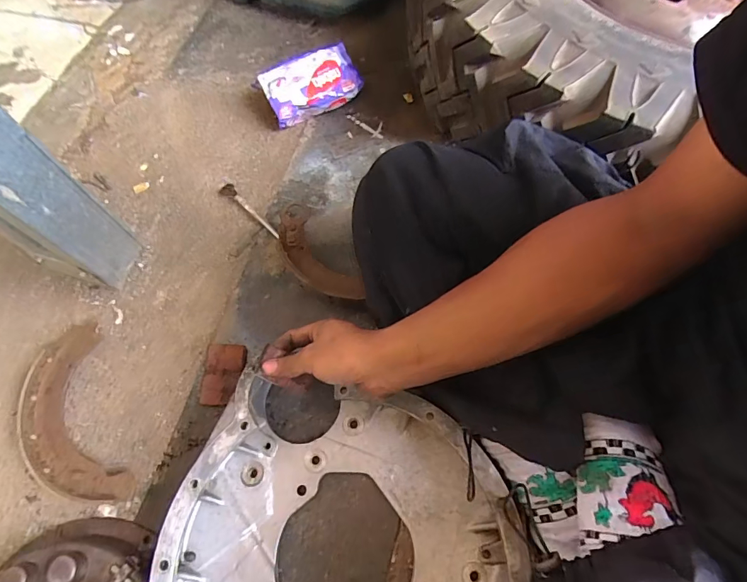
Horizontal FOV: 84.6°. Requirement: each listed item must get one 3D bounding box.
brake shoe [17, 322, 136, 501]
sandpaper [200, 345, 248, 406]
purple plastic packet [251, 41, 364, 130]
[{"bbox_3d":[-0.363,0.156,0.497,0.099,0.039,0.218,-23,68,-7],"label":"brake shoe"},{"bbox_3d":[-0.195,0.106,0.531,0.053,0.007,0.078,0,67,2],"label":"sandpaper"},{"bbox_3d":[-0.100,-0.343,0.683,0.163,0.040,0.089,-31,111,-12],"label":"purple plastic packet"}]

